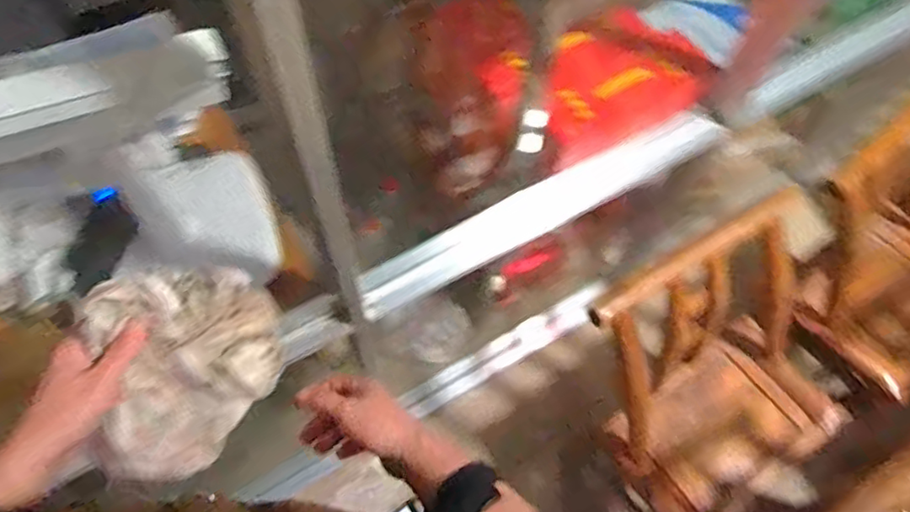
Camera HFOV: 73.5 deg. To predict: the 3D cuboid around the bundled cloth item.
[{"bbox_3d":[-0.211,0.094,0.487,0.137,0.047,0.161,-2,93,-28],"label":"bundled cloth item"}]

